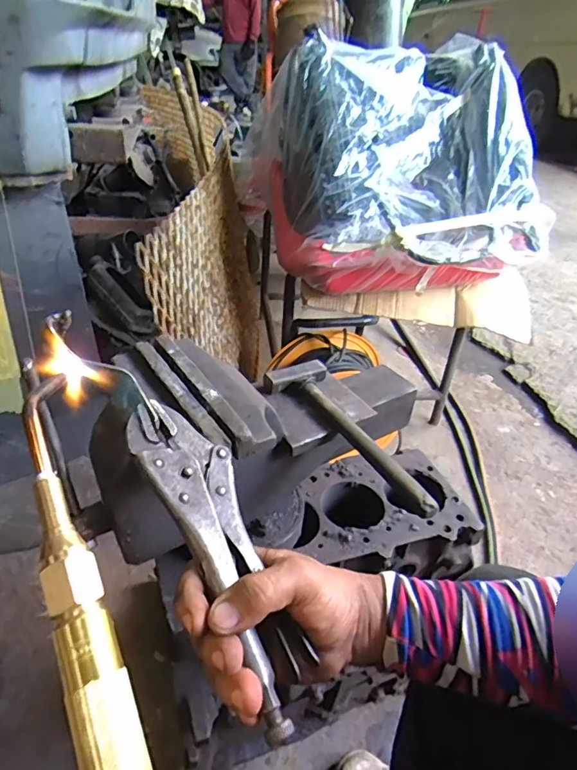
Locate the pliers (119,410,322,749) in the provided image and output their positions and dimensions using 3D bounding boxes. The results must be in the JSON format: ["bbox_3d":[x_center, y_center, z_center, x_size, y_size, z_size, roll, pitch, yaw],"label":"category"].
[{"bbox_3d":[-0.042,0.100,0.312,0.058,0.022,0.213,-18,63,-29],"label":"pliers"}]

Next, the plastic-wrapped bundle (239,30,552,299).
[{"bbox_3d":[0.218,-0.452,1.005,0.499,0.405,0.503,-1,35,-8],"label":"plastic-wrapped bundle"}]

